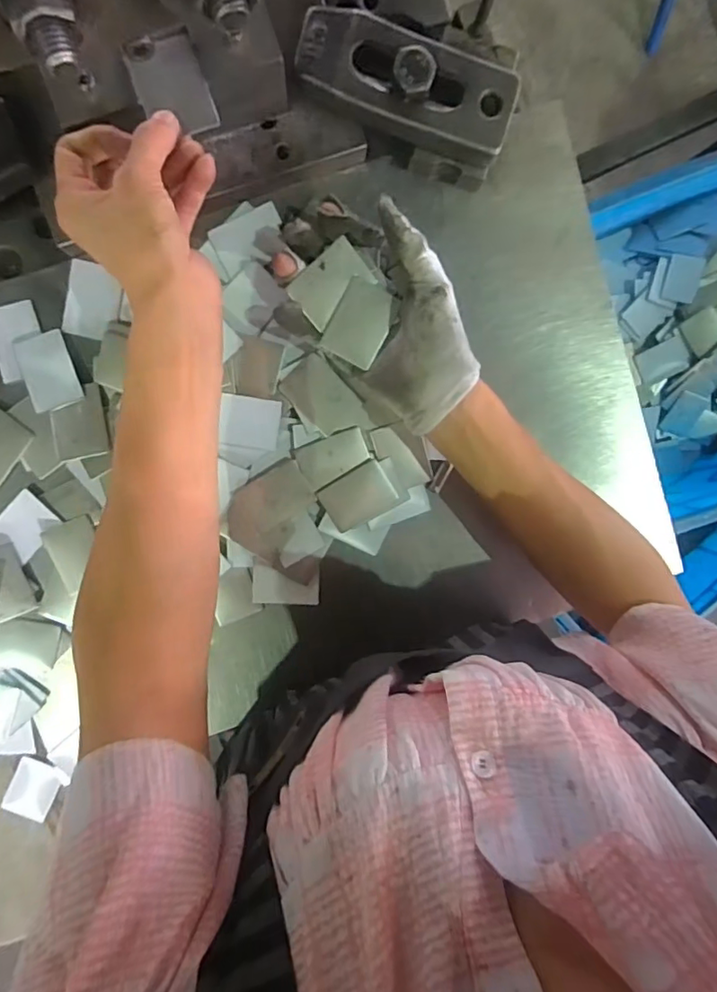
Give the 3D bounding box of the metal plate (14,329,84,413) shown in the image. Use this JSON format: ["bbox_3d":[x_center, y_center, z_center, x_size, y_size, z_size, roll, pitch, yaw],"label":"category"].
[{"bbox_3d":[-0.206,-0.083,0.358,0.034,0.004,0.049,-17,91,1],"label":"metal plate"}]

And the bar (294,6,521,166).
[{"bbox_3d":[0.029,-0.245,0.321,0.129,0.021,0.051,14,97,-5],"label":"bar"}]

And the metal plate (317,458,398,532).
[{"bbox_3d":[0.000,0.000,0.380,0.048,0.004,0.034,-32,98,2],"label":"metal plate"}]

